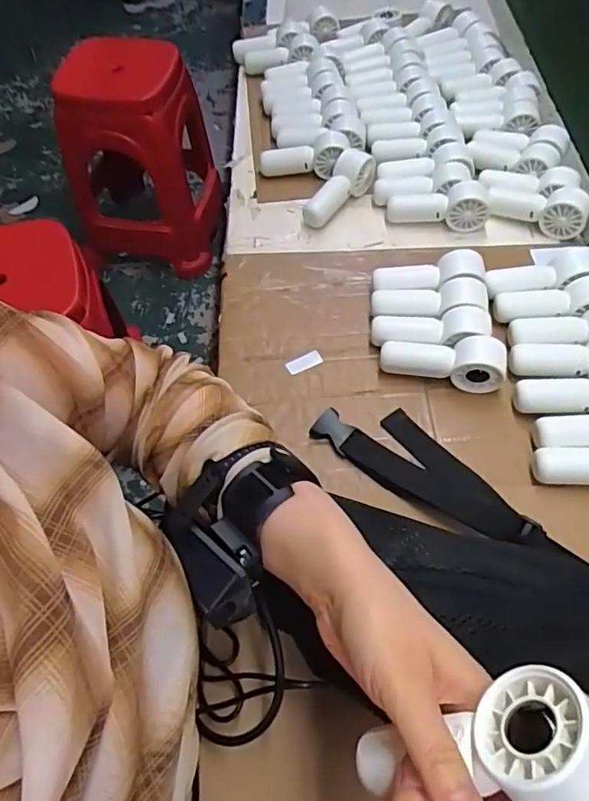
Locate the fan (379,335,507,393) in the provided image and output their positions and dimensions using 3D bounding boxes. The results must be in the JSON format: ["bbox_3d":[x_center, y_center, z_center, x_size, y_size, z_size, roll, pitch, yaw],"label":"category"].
[{"bbox_3d":[0.137,-0.037,0.507,0.110,0.047,0.033,12,59,8],"label":"fan"}]

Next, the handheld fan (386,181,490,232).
[{"bbox_3d":[0.164,-0.222,0.619,0.110,0.041,0.037,0,58,1],"label":"handheld fan"}]

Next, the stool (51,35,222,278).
[{"bbox_3d":[-0.395,-0.649,1.446,0.342,0.485,0.341,11,59,8],"label":"stool"}]

